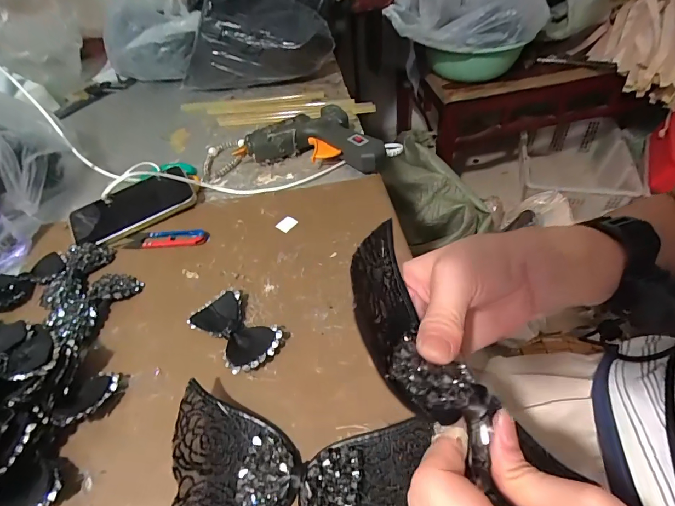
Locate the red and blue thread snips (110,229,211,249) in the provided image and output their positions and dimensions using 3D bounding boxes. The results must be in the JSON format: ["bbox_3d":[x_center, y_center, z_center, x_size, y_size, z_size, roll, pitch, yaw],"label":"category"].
[{"bbox_3d":[-0.221,-0.018,0.472,0.121,0.007,0.027,-1,48,6],"label":"red and blue thread snips"}]

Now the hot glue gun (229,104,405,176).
[{"bbox_3d":[-0.018,-0.170,0.559,0.226,0.047,0.125,9,49,15],"label":"hot glue gun"}]

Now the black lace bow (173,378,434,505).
[{"bbox_3d":[-0.035,0.156,0.273,0.184,0.035,0.093,6,49,12],"label":"black lace bow"}]

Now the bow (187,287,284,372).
[{"bbox_3d":[-0.098,0.074,0.365,0.092,0.018,0.054,34,59,31],"label":"bow"}]

